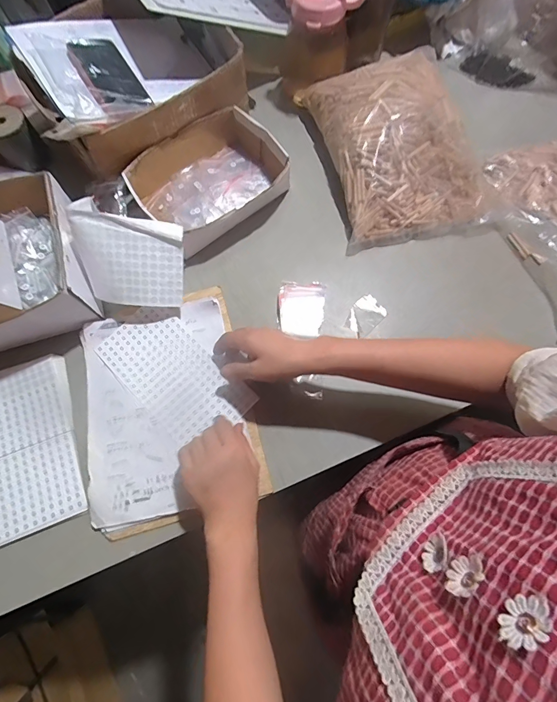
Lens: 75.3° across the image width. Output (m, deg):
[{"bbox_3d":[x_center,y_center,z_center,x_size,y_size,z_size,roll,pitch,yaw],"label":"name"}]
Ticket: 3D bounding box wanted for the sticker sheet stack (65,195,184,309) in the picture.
[{"bbox_3d":[-0.214,-0.133,0.519,0.146,0.019,0.134,3,103,-9],"label":"sticker sheet stack"}]

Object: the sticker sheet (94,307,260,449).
[{"bbox_3d":[-0.153,0.033,0.530,0.125,0.010,0.222,-42,76,-12],"label":"sticker sheet"}]

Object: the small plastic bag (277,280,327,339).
[{"bbox_3d":[0.035,-0.069,0.569,0.074,0.018,0.093,6,72,3],"label":"small plastic bag"}]

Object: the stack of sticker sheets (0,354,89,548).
[{"bbox_3d":[-0.348,0.127,0.504,0.127,0.014,0.232,-21,73,-6],"label":"stack of sticker sheets"}]

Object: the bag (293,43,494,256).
[{"bbox_3d":[0.204,-0.368,0.633,0.261,0.090,0.350,-17,72,-5],"label":"bag"}]

